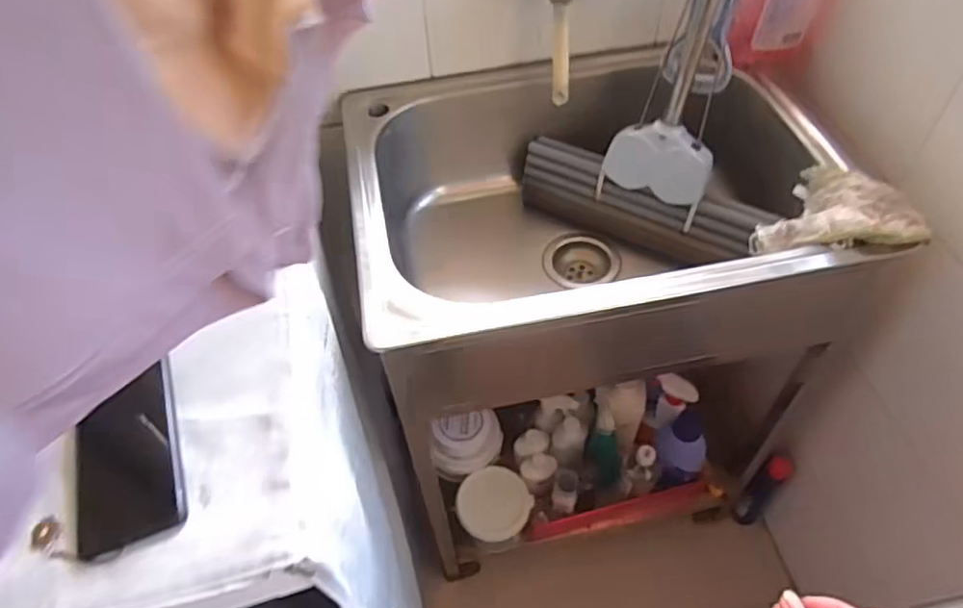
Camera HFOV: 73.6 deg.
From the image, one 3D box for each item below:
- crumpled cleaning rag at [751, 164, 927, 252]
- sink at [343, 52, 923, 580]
[{"bbox_3d":[0.403,-0.090,0.716,0.150,0.060,0.146,36,61,27],"label":"crumpled cleaning rag"},{"bbox_3d":[0.130,0.047,1.059,0.548,0.701,0.442,-10,52,-5],"label":"sink"}]

